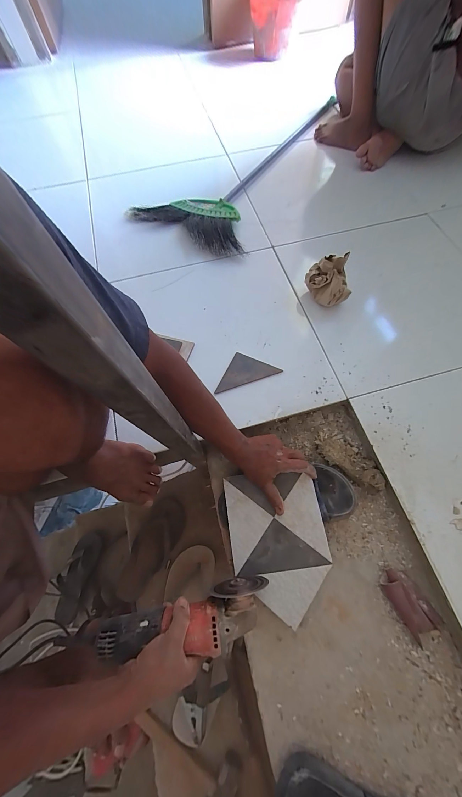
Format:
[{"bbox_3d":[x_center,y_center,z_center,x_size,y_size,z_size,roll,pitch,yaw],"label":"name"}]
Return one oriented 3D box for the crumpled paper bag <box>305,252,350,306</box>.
[{"bbox_3d":[0.247,-0.283,0.653,0.099,0.091,0.111,-36,70,-12],"label":"crumpled paper bag"}]

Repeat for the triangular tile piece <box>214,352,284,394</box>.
[{"bbox_3d":[0.028,-0.068,0.602,0.150,0.004,0.077,-19,68,-7],"label":"triangular tile piece"}]

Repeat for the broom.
[{"bbox_3d":[0.086,-0.856,0.952,0.401,0.049,1.004,28,70,12],"label":"broom"}]

